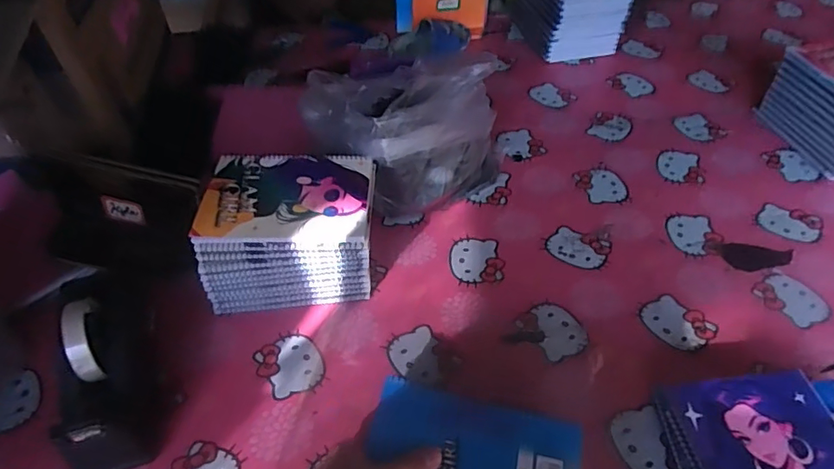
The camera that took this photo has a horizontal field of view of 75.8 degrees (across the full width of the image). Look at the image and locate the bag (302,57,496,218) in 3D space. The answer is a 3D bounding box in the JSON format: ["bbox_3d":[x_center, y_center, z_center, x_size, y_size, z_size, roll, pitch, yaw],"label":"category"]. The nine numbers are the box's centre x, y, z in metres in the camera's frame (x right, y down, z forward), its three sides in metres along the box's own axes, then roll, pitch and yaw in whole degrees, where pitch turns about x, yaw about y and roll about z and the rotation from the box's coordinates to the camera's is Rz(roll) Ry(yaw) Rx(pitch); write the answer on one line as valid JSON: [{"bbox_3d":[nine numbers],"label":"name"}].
[{"bbox_3d":[-0.022,-0.161,0.810,0.239,0.186,0.228,-31,54,-25],"label":"bag"}]

